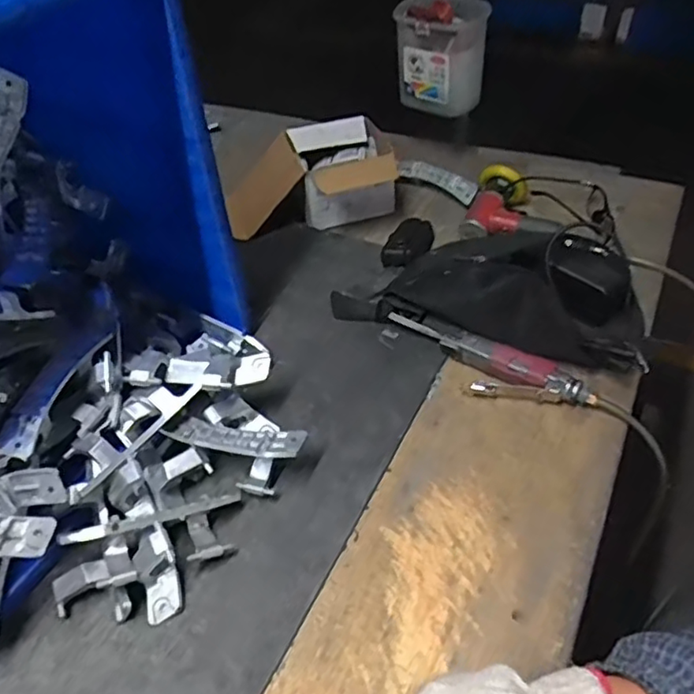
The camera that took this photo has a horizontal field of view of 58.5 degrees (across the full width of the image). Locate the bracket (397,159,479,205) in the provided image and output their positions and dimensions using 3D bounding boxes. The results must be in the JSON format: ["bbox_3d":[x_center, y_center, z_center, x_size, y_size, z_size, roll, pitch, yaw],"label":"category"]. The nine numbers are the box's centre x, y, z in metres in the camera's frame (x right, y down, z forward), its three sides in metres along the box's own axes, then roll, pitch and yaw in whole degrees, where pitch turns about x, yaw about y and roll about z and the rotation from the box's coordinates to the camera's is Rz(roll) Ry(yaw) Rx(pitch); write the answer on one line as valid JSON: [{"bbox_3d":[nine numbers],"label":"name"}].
[{"bbox_3d":[0.141,-0.262,0.965,0.145,0.034,0.012,33,32,30],"label":"bracket"}]

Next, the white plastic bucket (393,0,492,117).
[{"bbox_3d":[0.147,-0.464,0.964,0.135,0.159,0.137,4,44,8],"label":"white plastic bucket"}]

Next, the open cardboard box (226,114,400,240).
[{"bbox_3d":[-0.058,-0.257,0.926,0.245,0.105,0.127,-10,44,-6],"label":"open cardboard box"}]

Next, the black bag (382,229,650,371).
[{"bbox_3d":[0.213,-0.075,0.730,0.288,0.079,0.198,24,50,26],"label":"black bag"}]

